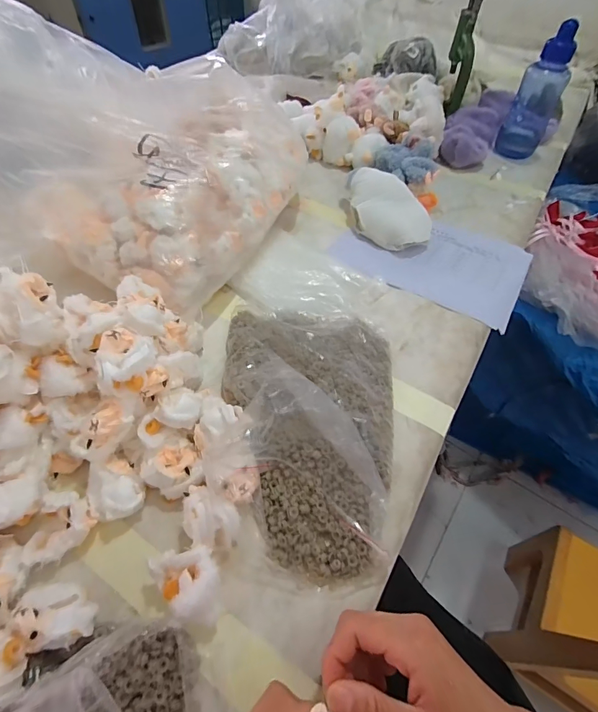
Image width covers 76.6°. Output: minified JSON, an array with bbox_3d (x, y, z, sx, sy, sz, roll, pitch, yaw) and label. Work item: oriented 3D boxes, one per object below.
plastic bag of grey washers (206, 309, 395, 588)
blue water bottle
[{"bbox_3d":[0.013,0.062,0.419,0.205,0.046,0.322,1,53,-3],"label":"plastic bag of grey washers"},{"bbox_3d":[0.513,-0.555,0.810,0.091,0.221,0.069,26,56,16],"label":"blue water bottle"}]

